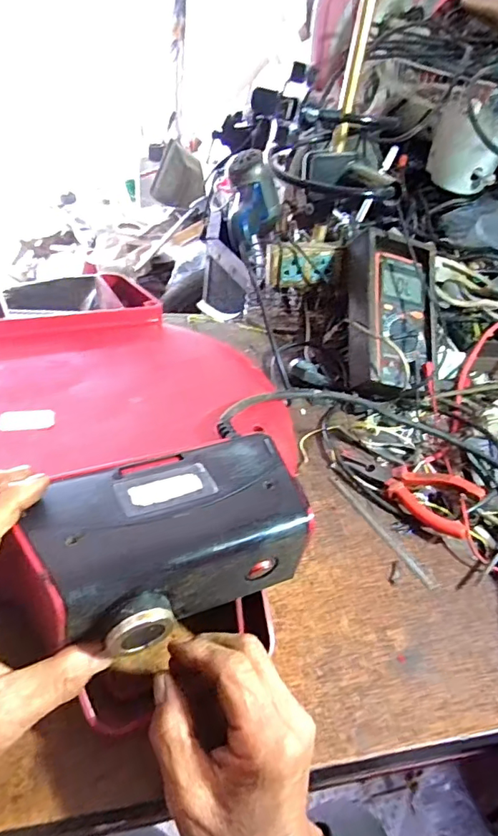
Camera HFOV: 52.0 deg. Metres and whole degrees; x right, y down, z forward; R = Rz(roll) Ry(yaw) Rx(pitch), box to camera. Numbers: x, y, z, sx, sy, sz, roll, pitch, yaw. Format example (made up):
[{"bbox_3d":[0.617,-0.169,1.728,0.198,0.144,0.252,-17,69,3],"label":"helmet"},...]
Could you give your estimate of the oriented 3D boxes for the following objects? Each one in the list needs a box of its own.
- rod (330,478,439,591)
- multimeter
[{"bbox_3d":[0.124,0.106,0.492,0.009,0.006,0.145,-15,42,-27],"label":"rod"},{"bbox_3d":[0.180,-0.131,0.650,0.122,0.067,0.207,6,76,-13],"label":"multimeter"}]

